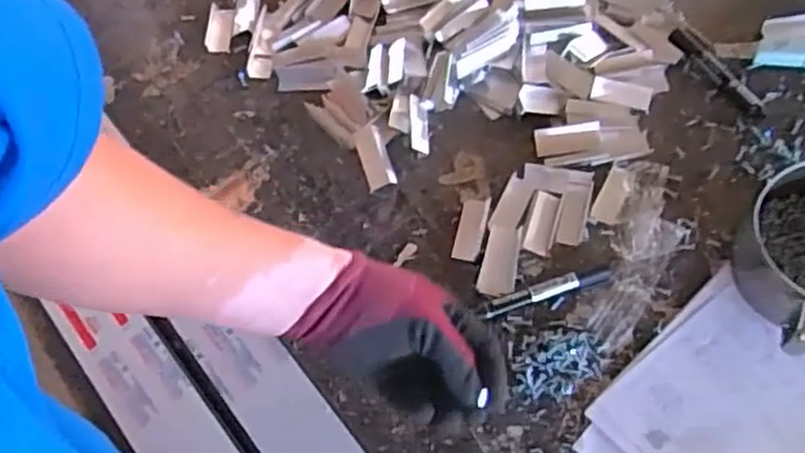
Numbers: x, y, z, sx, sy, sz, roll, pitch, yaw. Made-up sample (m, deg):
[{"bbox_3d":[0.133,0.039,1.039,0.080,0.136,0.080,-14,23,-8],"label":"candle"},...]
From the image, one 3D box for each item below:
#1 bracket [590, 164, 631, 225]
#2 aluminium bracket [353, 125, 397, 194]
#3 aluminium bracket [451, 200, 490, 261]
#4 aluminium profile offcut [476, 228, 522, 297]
[{"bbox_3d":[0.220,-0.034,0.758,0.027,0.006,0.070,22,67,17],"label":"bracket"},{"bbox_3d":[-0.031,-0.074,0.795,0.030,0.011,0.070,-17,78,-8],"label":"aluminium bracket"},{"bbox_3d":[0.071,0.003,0.760,0.027,0.007,0.071,11,64,12],"label":"aluminium bracket"},{"bbox_3d":[0.098,0.034,0.729,0.035,0.004,0.076,8,63,11],"label":"aluminium profile offcut"}]

